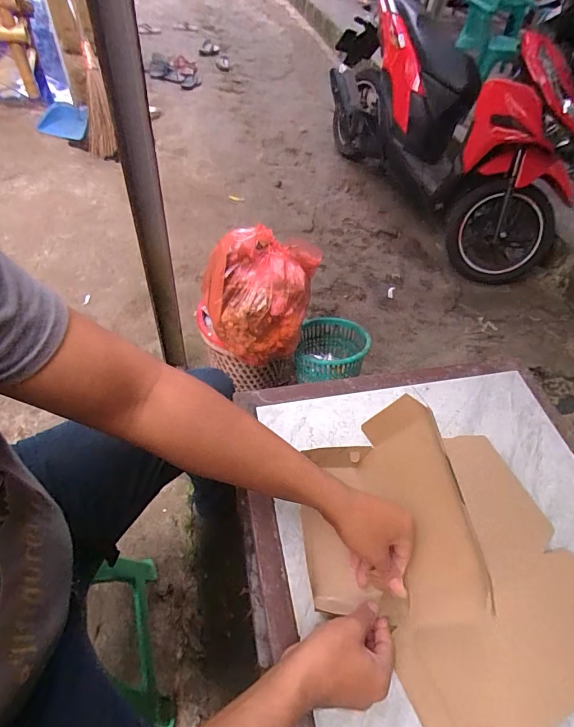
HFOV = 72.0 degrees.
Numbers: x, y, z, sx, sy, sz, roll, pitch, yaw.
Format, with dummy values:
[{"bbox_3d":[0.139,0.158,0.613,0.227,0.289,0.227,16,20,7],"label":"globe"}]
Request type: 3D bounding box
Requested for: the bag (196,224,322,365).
[{"bbox_3d":[-0.057,-0.184,1.092,0.332,0.298,0.294,-19,59,-21],"label":"bag"}]

